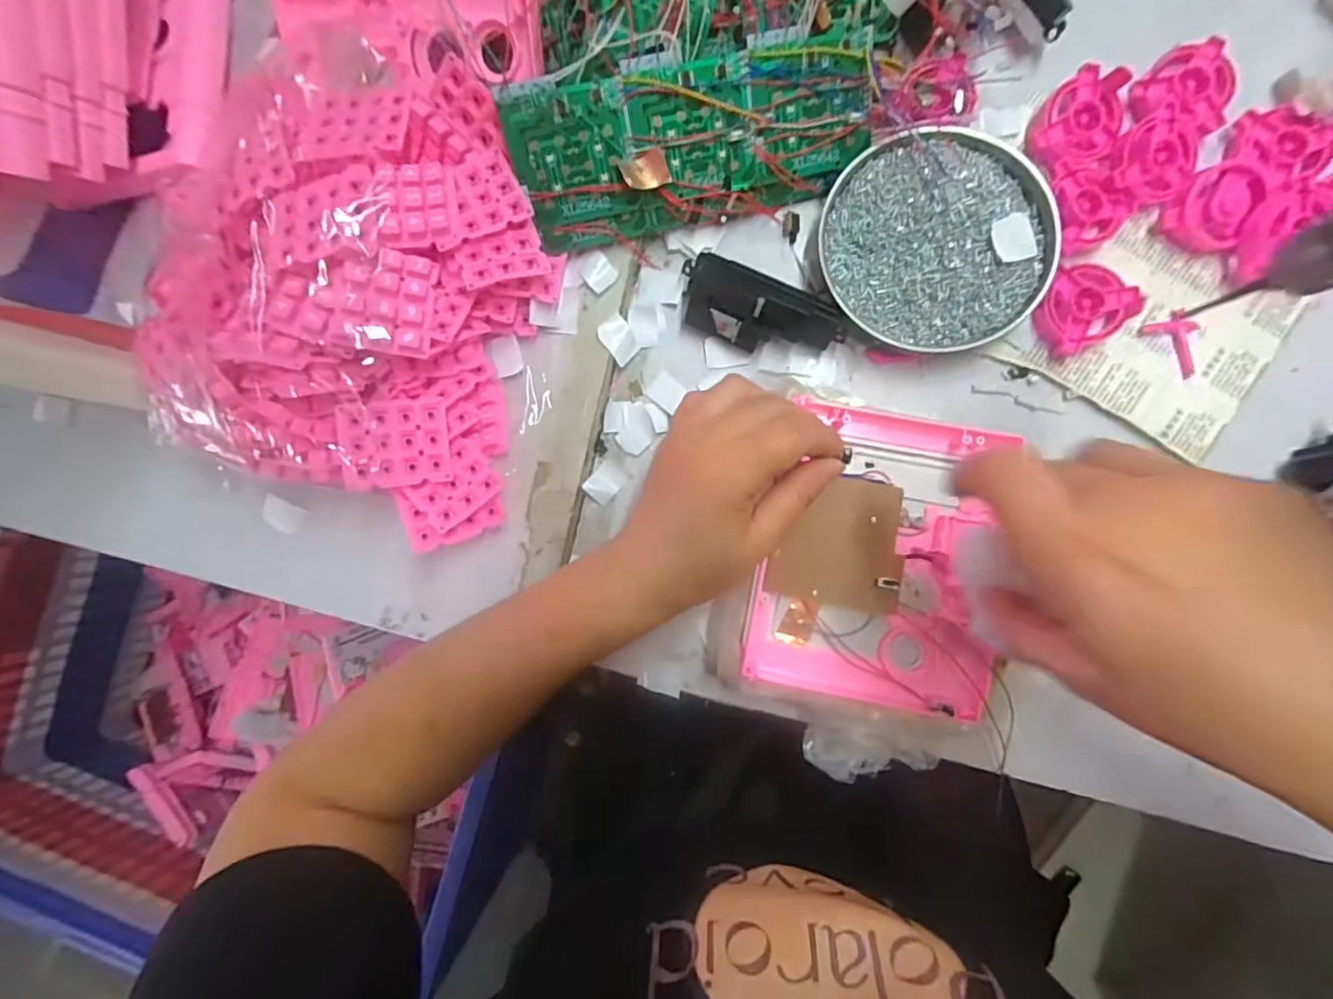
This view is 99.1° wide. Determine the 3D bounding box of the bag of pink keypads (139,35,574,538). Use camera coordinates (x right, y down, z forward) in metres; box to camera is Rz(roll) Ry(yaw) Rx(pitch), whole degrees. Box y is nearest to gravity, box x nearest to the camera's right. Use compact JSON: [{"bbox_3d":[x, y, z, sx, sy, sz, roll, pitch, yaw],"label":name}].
[{"bbox_3d":[-0.184,-0.131,0.337,0.225,0.086,0.258,17,93,6],"label":"bag of pink keypads"}]

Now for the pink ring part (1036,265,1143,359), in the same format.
[{"bbox_3d":[0.253,-0.117,0.343,0.054,0.014,0.046,-23,86,5],"label":"pink ring part"}]

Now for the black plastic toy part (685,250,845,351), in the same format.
[{"bbox_3d":[0.058,-0.116,0.358,0.102,0.026,0.043,23,91,6],"label":"black plastic toy part"}]

